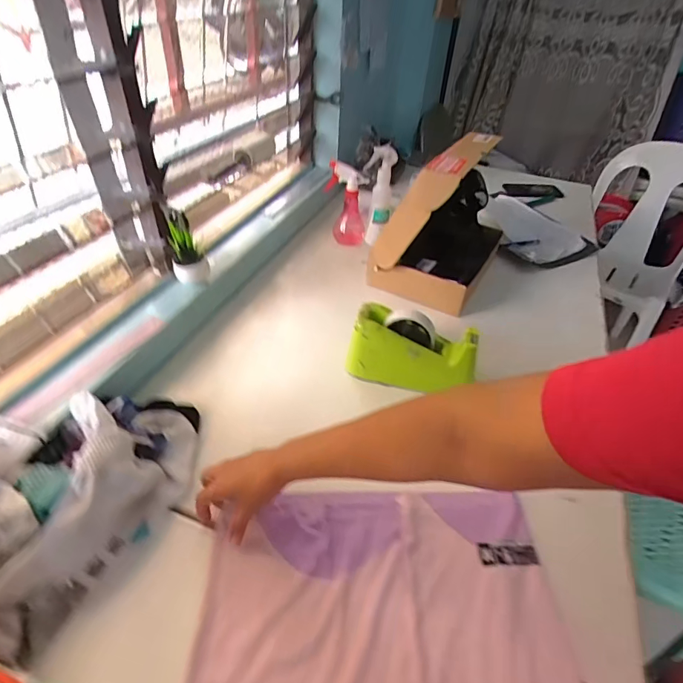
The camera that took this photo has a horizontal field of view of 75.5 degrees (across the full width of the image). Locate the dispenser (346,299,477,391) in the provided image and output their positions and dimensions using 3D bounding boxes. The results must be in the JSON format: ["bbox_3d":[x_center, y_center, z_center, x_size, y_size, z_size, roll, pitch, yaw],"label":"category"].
[{"bbox_3d":[0.108,0.015,0.677,0.182,0.109,0.066,16,43,11],"label":"dispenser"}]

